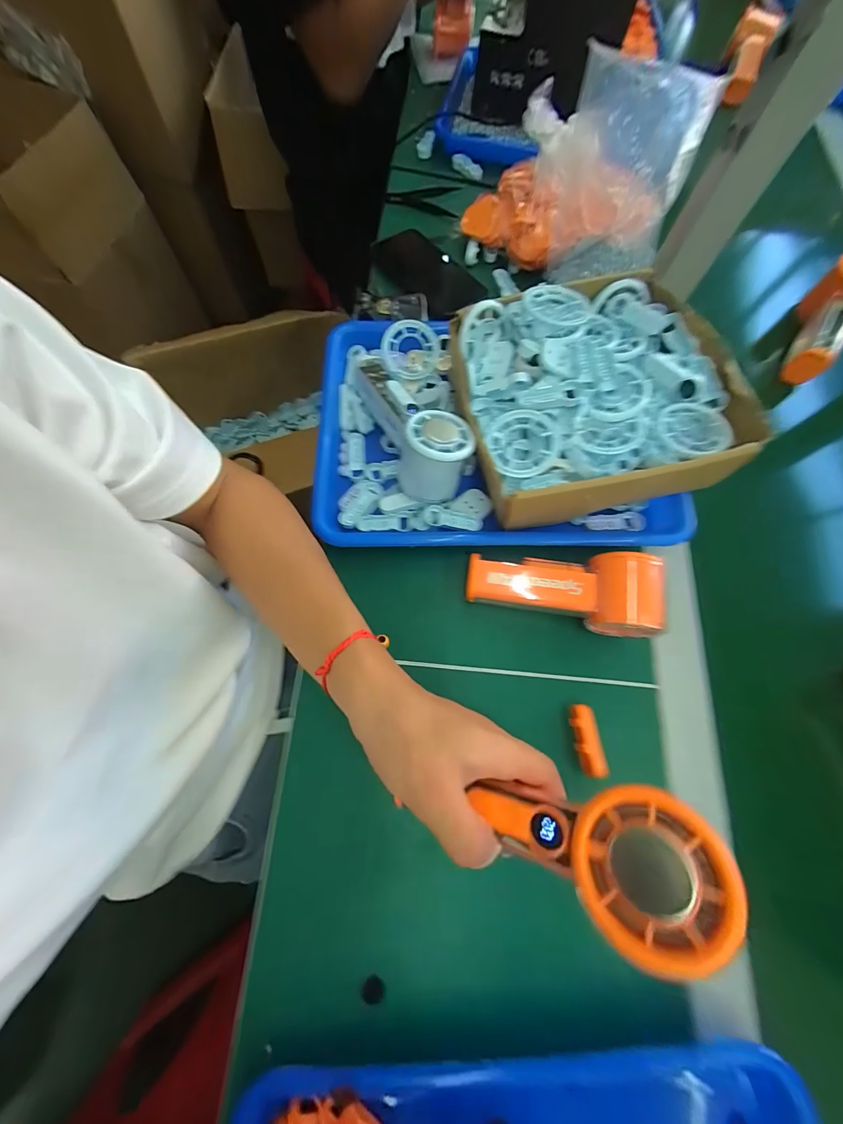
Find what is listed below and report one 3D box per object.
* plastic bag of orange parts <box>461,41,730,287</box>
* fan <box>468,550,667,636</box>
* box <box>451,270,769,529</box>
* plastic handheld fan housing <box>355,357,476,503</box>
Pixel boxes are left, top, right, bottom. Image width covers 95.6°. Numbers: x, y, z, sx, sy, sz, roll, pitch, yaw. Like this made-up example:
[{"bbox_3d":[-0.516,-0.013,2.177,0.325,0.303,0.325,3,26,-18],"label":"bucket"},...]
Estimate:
[{"bbox_3d":[0.164,-0.404,0.402,0.205,0.137,0.104,22,72,5],"label":"plastic bag of orange parts"},{"bbox_3d":[0.115,0.024,0.319,0.150,0.052,0.058,5,71,13],"label":"fan"},{"bbox_3d":[0.146,-0.138,0.338,0.213,0.080,0.202,-10,72,-5],"label":"box"},{"bbox_3d":[-0.008,-0.132,0.346,0.063,0.063,0.154,-21,73,-8],"label":"plastic handheld fan housing"}]

